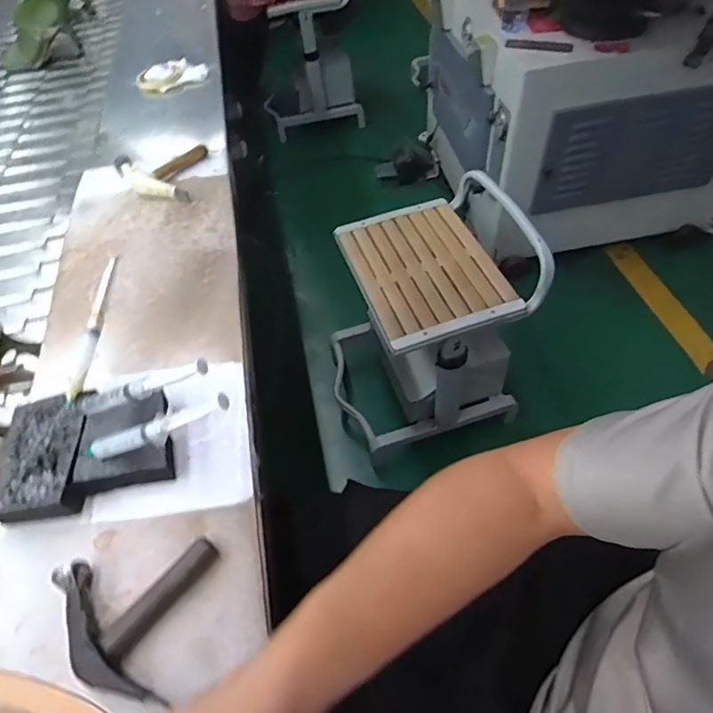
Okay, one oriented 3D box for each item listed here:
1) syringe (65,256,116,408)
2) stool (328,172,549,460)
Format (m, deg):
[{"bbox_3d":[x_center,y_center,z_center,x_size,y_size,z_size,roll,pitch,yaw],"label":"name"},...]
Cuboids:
[{"bbox_3d":[-0.285,-0.029,0.538,0.020,0.016,0.166,9,79,11],"label":"syringe"},{"bbox_3d":[0.141,-0.078,1.184,0.417,0.447,0.397,-17,55,-7],"label":"stool"}]

